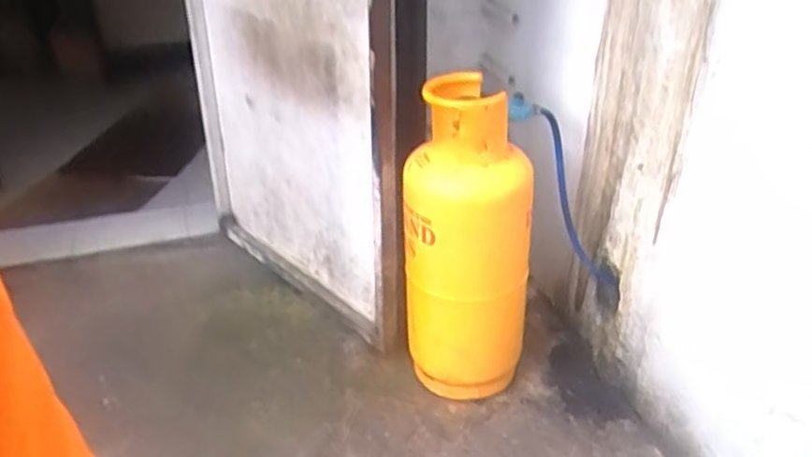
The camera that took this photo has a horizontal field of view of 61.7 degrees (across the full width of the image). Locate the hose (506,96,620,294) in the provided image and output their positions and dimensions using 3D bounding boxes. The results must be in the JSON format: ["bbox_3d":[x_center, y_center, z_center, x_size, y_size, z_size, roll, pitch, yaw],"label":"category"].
[{"bbox_3d":[0.456,-0.119,1.935,0.118,0.620,0.209,-13,26,32],"label":"hose"}]

